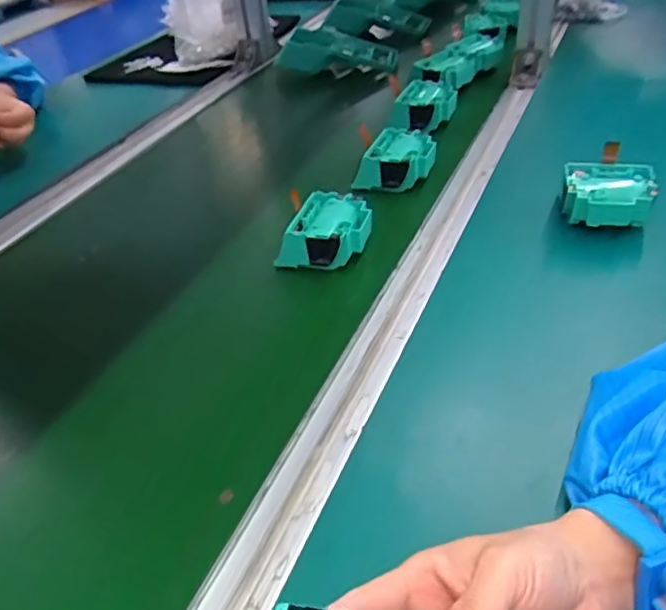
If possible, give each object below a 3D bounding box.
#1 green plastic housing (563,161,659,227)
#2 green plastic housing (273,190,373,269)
[{"bbox_3d":[0.244,-0.098,0.543,0.075,0.035,0.060,9,41,14],"label":"green plastic housing"},{"bbox_3d":[-0.004,-0.067,0.556,0.071,0.038,0.070,11,42,17],"label":"green plastic housing"}]

